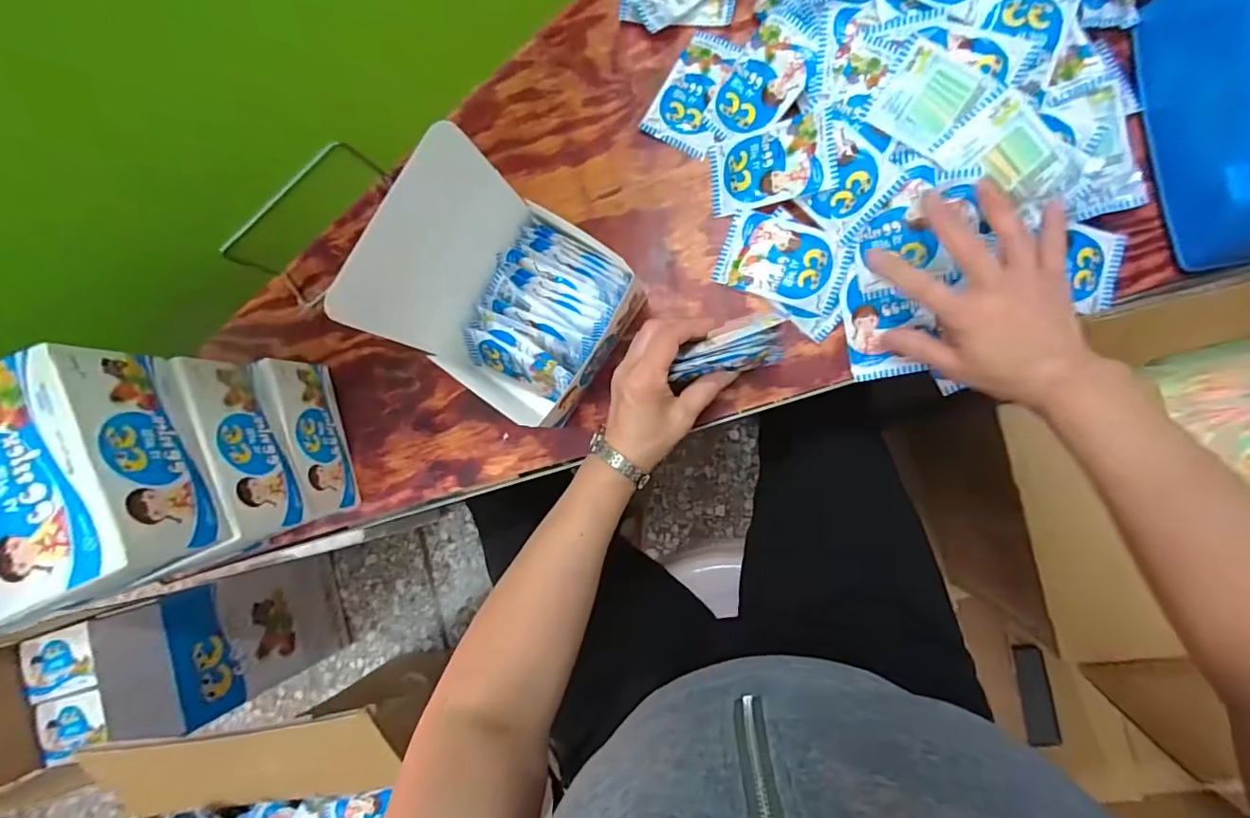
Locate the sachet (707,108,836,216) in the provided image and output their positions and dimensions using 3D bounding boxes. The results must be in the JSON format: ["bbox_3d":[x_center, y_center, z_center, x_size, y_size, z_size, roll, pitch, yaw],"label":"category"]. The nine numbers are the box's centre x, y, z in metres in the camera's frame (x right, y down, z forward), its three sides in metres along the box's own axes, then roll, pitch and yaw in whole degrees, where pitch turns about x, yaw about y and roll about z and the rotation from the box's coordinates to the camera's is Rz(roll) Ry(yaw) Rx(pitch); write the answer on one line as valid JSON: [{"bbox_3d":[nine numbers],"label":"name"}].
[{"bbox_3d":[0.122,-0.205,0.449,0.103,0.007,0.065,-6,88,28],"label":"sachet"}]

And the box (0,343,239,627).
[{"bbox_3d":[-0.351,0.049,0.342,0.108,0.077,0.146,-24,83,8],"label":"box"}]

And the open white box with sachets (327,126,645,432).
[{"bbox_3d":[-0.080,-0.074,0.397,0.117,0.188,0.146,34,93,10],"label":"open white box with sachets"}]

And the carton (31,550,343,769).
[{"bbox_3d":[-0.799,0.443,0.997,0.284,0.444,0.209,-15,84,9],"label":"carton"}]

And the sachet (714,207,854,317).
[{"bbox_3d":[0.133,-0.125,0.454,0.102,0.013,0.066,20,91,11],"label":"sachet"}]

